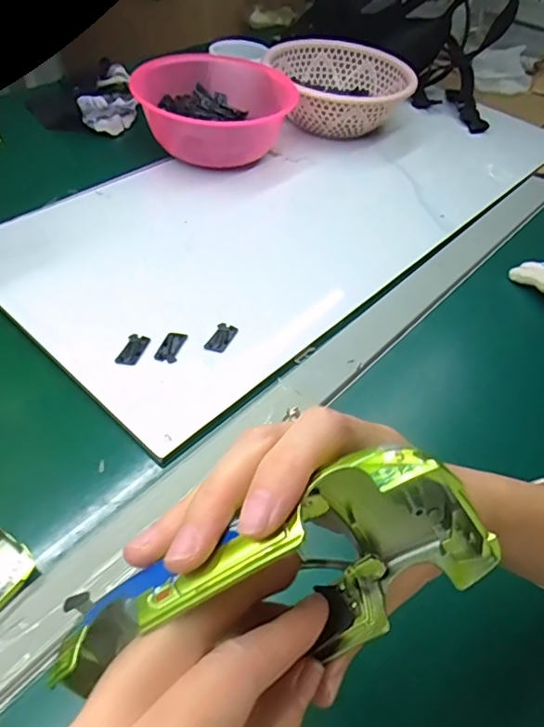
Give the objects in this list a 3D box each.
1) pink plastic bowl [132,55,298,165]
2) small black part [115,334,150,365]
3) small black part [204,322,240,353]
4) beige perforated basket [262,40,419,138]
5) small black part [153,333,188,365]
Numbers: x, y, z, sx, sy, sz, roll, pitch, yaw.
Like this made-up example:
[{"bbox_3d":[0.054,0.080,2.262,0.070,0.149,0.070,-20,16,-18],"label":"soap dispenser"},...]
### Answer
[{"bbox_3d":[-0.075,-0.306,0.657,0.158,0.082,0.169,4,48,-4],"label":"pink plastic bowl"},{"bbox_3d":[-0.115,-0.012,0.439,0.018,0.004,0.033,14,48,6],"label":"small black part"},{"bbox_3d":[-0.043,-0.024,0.458,0.018,0.004,0.034,19,49,10],"label":"small black part"},{"bbox_3d":[0.094,-0.381,0.749,0.192,0.077,0.200,2,48,-5],"label":"beige perforated basket"},{"bbox_3d":[-0.085,-0.015,0.445,0.018,0.004,0.034,13,48,5],"label":"small black part"}]

